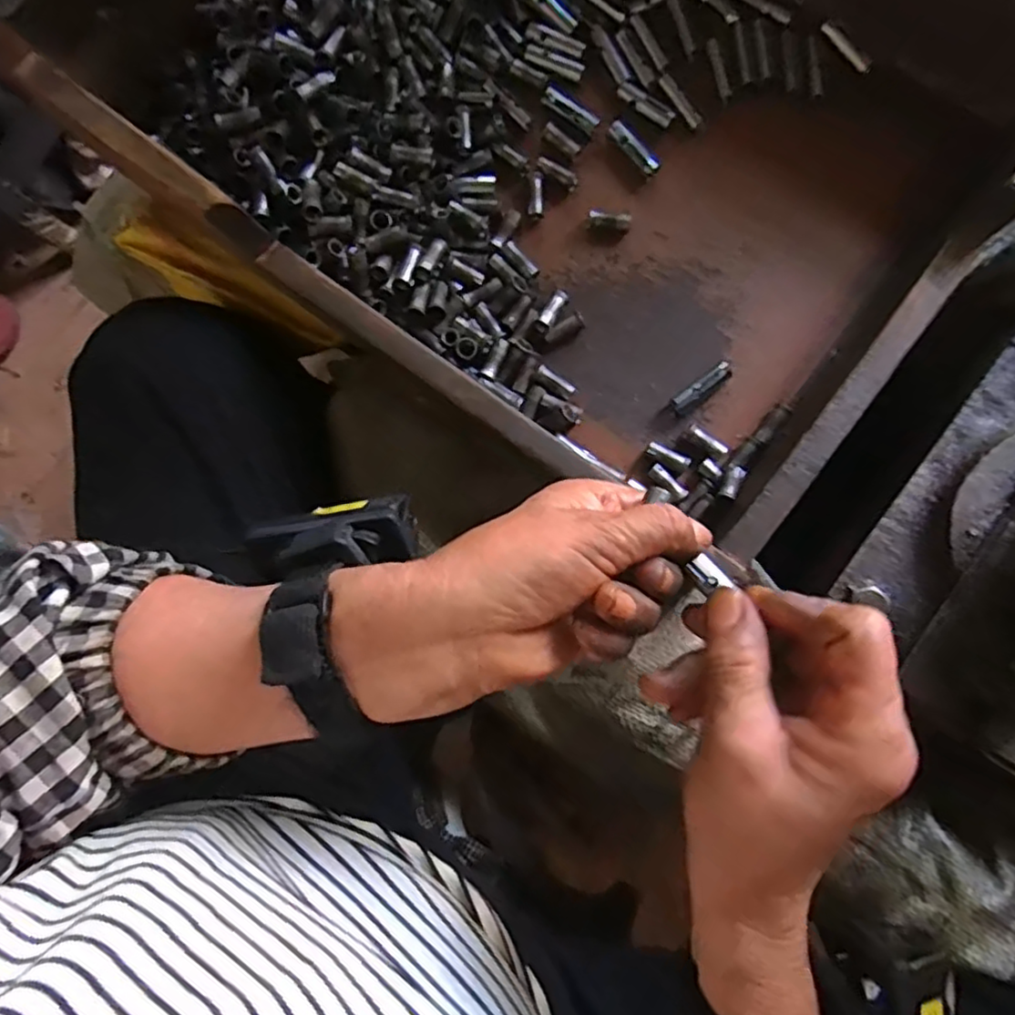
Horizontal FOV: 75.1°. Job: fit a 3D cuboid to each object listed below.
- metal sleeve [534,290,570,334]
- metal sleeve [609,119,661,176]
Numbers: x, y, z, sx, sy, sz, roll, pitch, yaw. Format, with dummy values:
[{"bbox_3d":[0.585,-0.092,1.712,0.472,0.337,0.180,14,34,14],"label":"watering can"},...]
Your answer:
[{"bbox_3d":[0.026,-0.115,0.389,0.010,0.011,0.028,31,82,7],"label":"metal sleeve"},{"bbox_3d":[0.075,-0.212,0.392,0.011,0.010,0.038,-42,81,-6],"label":"metal sleeve"}]

